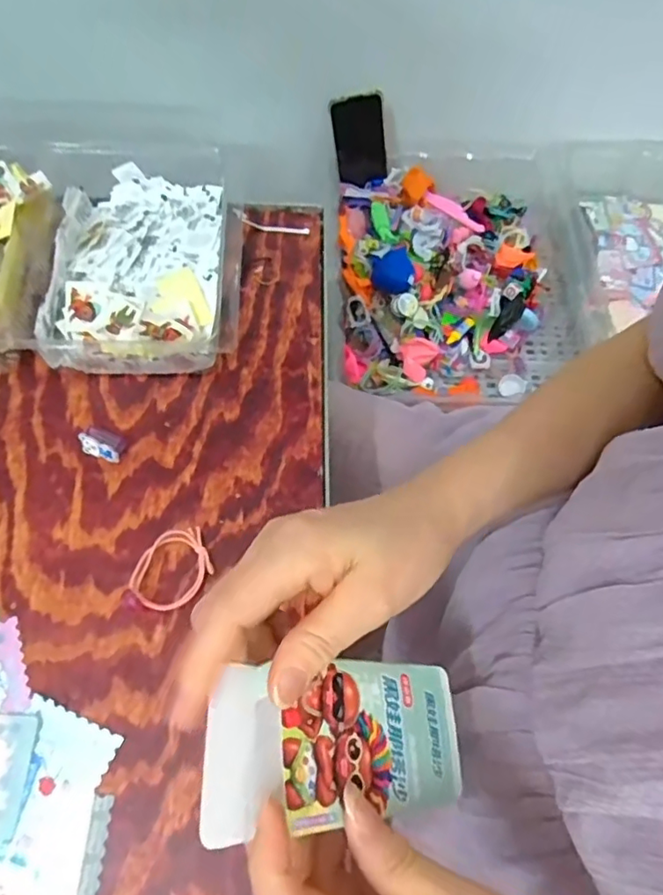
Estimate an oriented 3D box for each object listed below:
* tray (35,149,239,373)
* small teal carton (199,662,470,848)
[{"bbox_3d":[-0.152,-0.151,0.470,0.146,0.045,0.194,-2,66,-3],"label":"tray"},{"bbox_3d":[0.010,0.133,0.260,0.145,0.016,0.064,14,60,-37],"label":"small teal carton"}]

